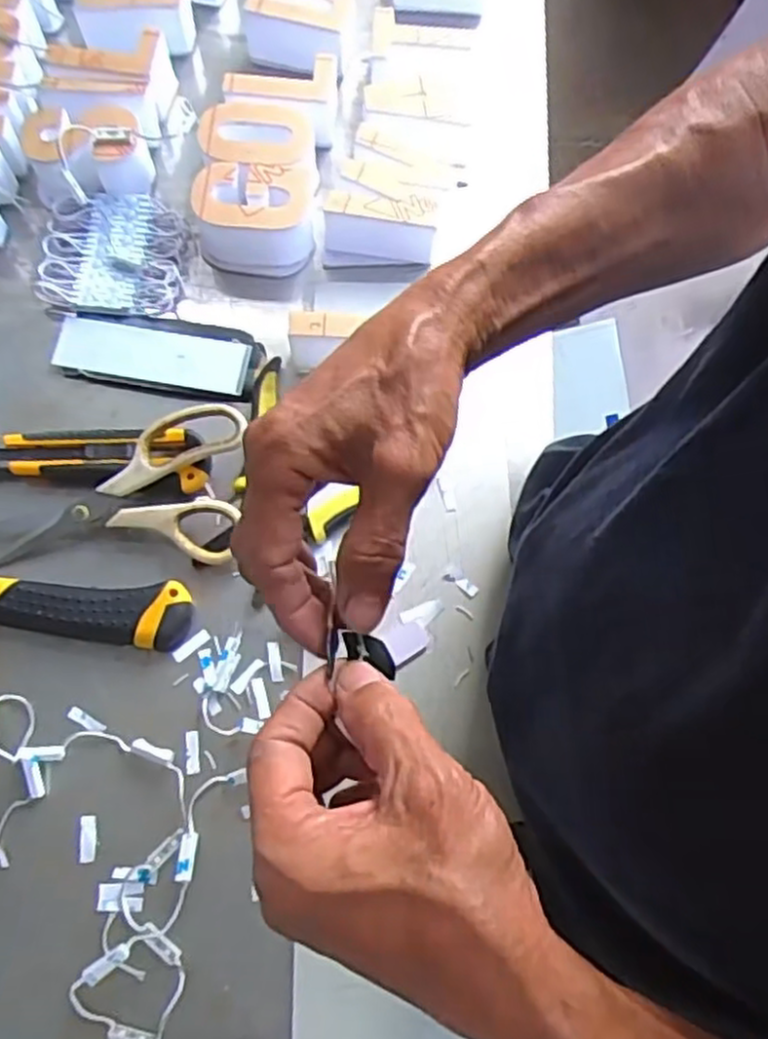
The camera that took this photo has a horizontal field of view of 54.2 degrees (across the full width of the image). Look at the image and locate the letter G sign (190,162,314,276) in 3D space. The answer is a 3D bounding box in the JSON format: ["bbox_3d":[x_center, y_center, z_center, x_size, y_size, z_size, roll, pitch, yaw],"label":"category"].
[{"bbox_3d":[-0.095,-0.224,0.552,0.083,0.040,0.061,-5,71,-5],"label":"letter G sign"}]

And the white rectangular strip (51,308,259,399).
[{"bbox_3d":[-0.163,-0.119,0.539,0.143,0.015,0.053,10,70,1],"label":"white rectangular strip"}]

